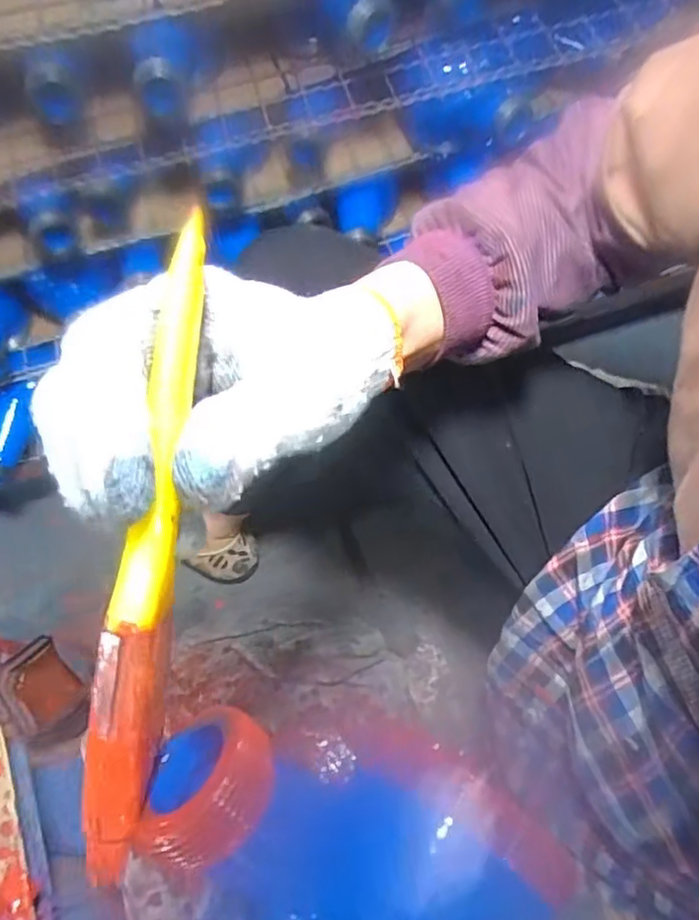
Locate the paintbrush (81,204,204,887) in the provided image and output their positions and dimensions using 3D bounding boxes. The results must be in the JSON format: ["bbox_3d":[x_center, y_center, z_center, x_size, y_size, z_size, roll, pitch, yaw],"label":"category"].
[{"bbox_3d":[-0.053,0.020,0.167,0.015,0.012,0.167,5,83,6],"label":"paintbrush"}]

